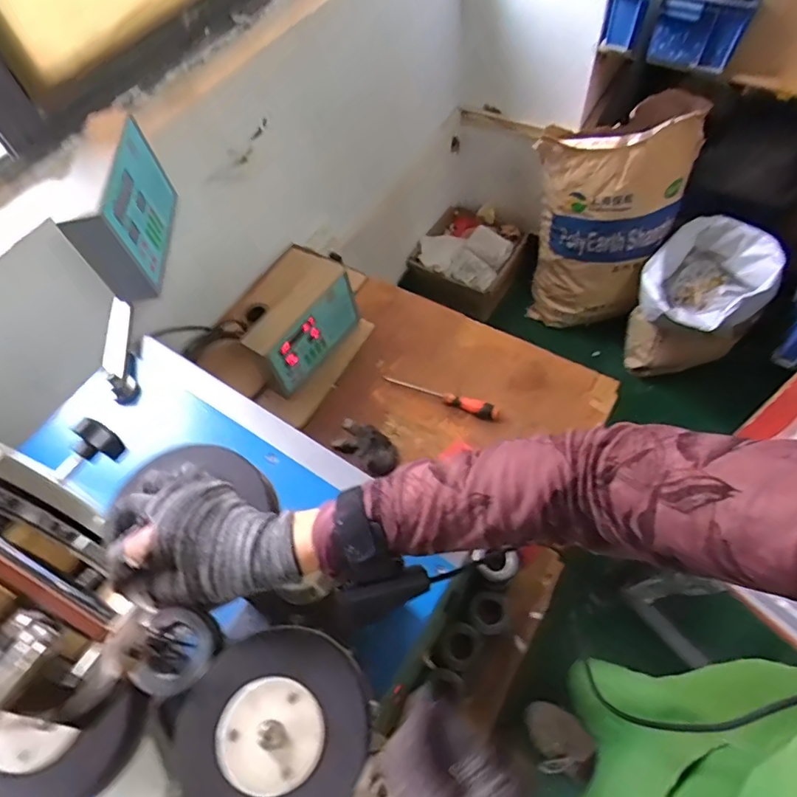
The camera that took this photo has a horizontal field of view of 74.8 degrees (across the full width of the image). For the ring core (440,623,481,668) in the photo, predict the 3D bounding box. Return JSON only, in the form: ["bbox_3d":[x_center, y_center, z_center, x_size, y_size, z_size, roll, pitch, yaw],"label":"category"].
[{"bbox_3d":[0.088,0.346,0.733,0.052,0.018,0.058,36,68,22],"label":"ring core"}]

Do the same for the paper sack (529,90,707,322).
[{"bbox_3d":[0.605,-0.544,1.568,0.387,0.610,0.325,21,63,15],"label":"paper sack"}]

